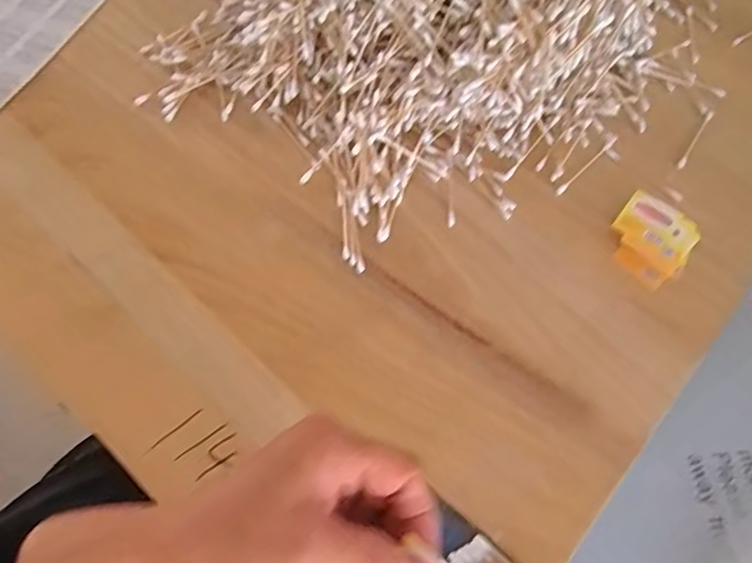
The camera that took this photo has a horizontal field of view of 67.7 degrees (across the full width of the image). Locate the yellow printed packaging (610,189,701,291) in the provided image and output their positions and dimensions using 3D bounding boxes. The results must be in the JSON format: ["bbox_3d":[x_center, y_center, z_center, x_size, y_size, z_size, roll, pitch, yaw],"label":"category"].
[{"bbox_3d":[0.209,-0.032,0.426,0.058,0.015,0.060,37,70,16],"label":"yellow printed packaging"}]

